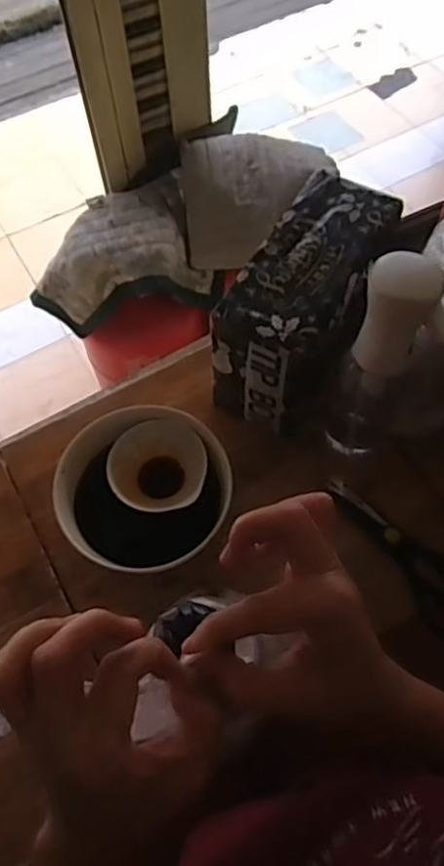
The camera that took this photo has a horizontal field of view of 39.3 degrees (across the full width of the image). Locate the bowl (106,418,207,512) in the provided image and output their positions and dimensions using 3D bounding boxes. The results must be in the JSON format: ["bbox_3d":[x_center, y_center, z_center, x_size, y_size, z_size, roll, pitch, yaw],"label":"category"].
[{"bbox_3d":[-0.067,0.037,0.668,0.101,0.040,0.097,-1,62,2],"label":"bowl"}]

